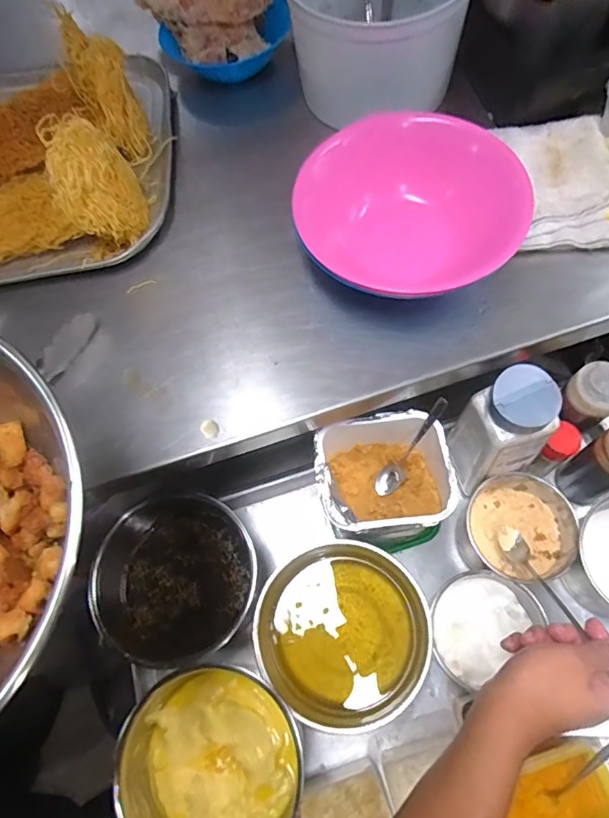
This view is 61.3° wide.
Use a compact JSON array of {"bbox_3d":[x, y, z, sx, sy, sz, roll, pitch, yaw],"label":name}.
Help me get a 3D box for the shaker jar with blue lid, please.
[{"bbox_3d":[0.216,0.029,0.576,0.078,0.176,0.071,-22,67,-4],"label":"shaker jar with blue lid"}]

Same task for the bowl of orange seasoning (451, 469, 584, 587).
[{"bbox_3d":[0.249,0.141,0.605,0.118,0.078,0.109,-2,67,5],"label":"bowl of orange seasoning"}]

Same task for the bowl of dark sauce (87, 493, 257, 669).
[{"bbox_3d":[-0.150,0.193,0.581,0.173,0.084,0.192,30,73,17],"label":"bowl of dark sauce"}]

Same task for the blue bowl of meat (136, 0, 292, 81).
[{"bbox_3d":[-0.115,-0.512,0.680,0.187,0.104,0.157,-14,66,-1],"label":"blue bowl of meat"}]

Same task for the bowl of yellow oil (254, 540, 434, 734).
[{"bbox_3d":[0.049,0.246,0.559,0.185,0.090,0.176,-2,67,5],"label":"bowl of yellow oil"}]

